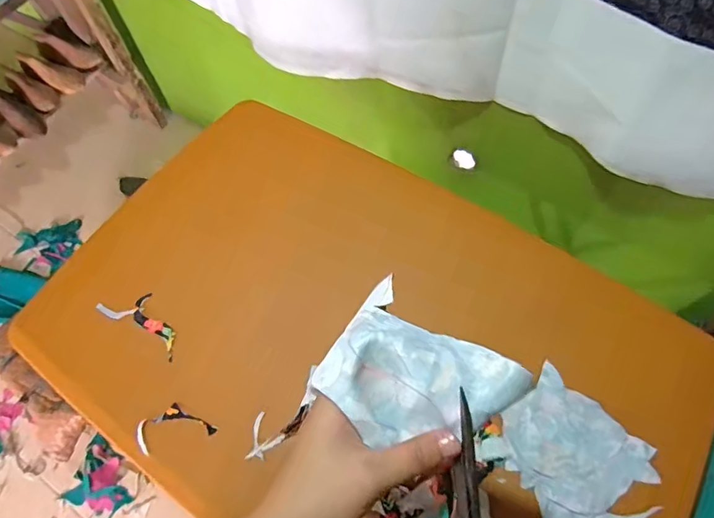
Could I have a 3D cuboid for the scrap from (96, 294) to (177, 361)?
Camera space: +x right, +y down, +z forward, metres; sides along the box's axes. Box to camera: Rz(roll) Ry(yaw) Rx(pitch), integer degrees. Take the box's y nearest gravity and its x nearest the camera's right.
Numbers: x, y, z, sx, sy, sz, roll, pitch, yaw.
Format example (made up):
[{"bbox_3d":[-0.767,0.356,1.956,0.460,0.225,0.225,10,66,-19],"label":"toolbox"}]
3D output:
[{"bbox_3d":[-0.258,0.073,0.606,0.117,0.014,0.048,30,70,16],"label":"scrap"}]

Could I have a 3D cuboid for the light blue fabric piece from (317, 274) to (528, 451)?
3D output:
[{"bbox_3d":[0.032,0.067,0.283,0.100,0.024,0.082,37,72,18],"label":"light blue fabric piece"}]

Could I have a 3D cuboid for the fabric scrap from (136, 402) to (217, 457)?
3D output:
[{"bbox_3d":[-0.202,0.184,0.549,0.083,0.015,0.044,-17,65,-5],"label":"fabric scrap"}]

